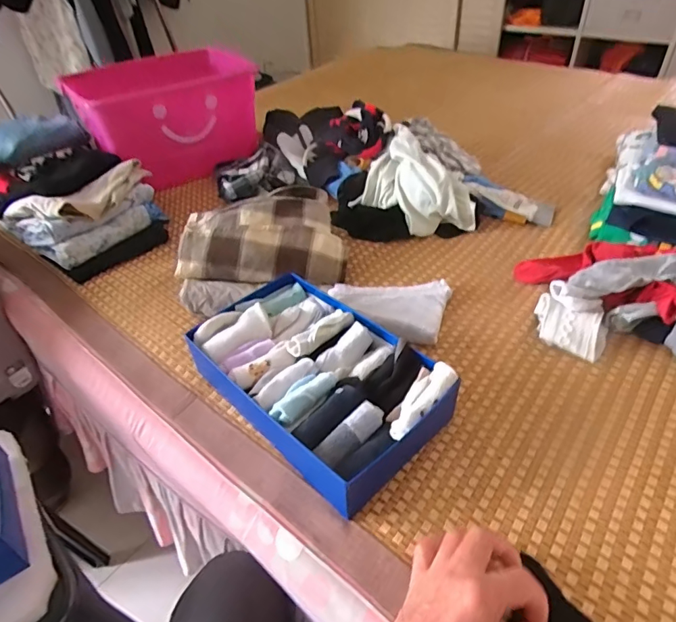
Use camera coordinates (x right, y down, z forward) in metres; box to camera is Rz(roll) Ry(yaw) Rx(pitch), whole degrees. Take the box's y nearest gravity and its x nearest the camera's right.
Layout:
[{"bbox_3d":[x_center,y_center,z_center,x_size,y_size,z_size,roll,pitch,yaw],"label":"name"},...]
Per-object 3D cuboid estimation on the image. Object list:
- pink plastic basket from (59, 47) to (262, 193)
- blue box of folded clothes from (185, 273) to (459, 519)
[{"bbox_3d":[-0.376,-0.453,1.103,0.403,0.224,0.232,-25,45,-22],"label":"pink plastic basket"},{"bbox_3d":[-0.030,0.082,0.581,0.194,0.080,0.308,-31,48,-27],"label":"blue box of folded clothes"}]

